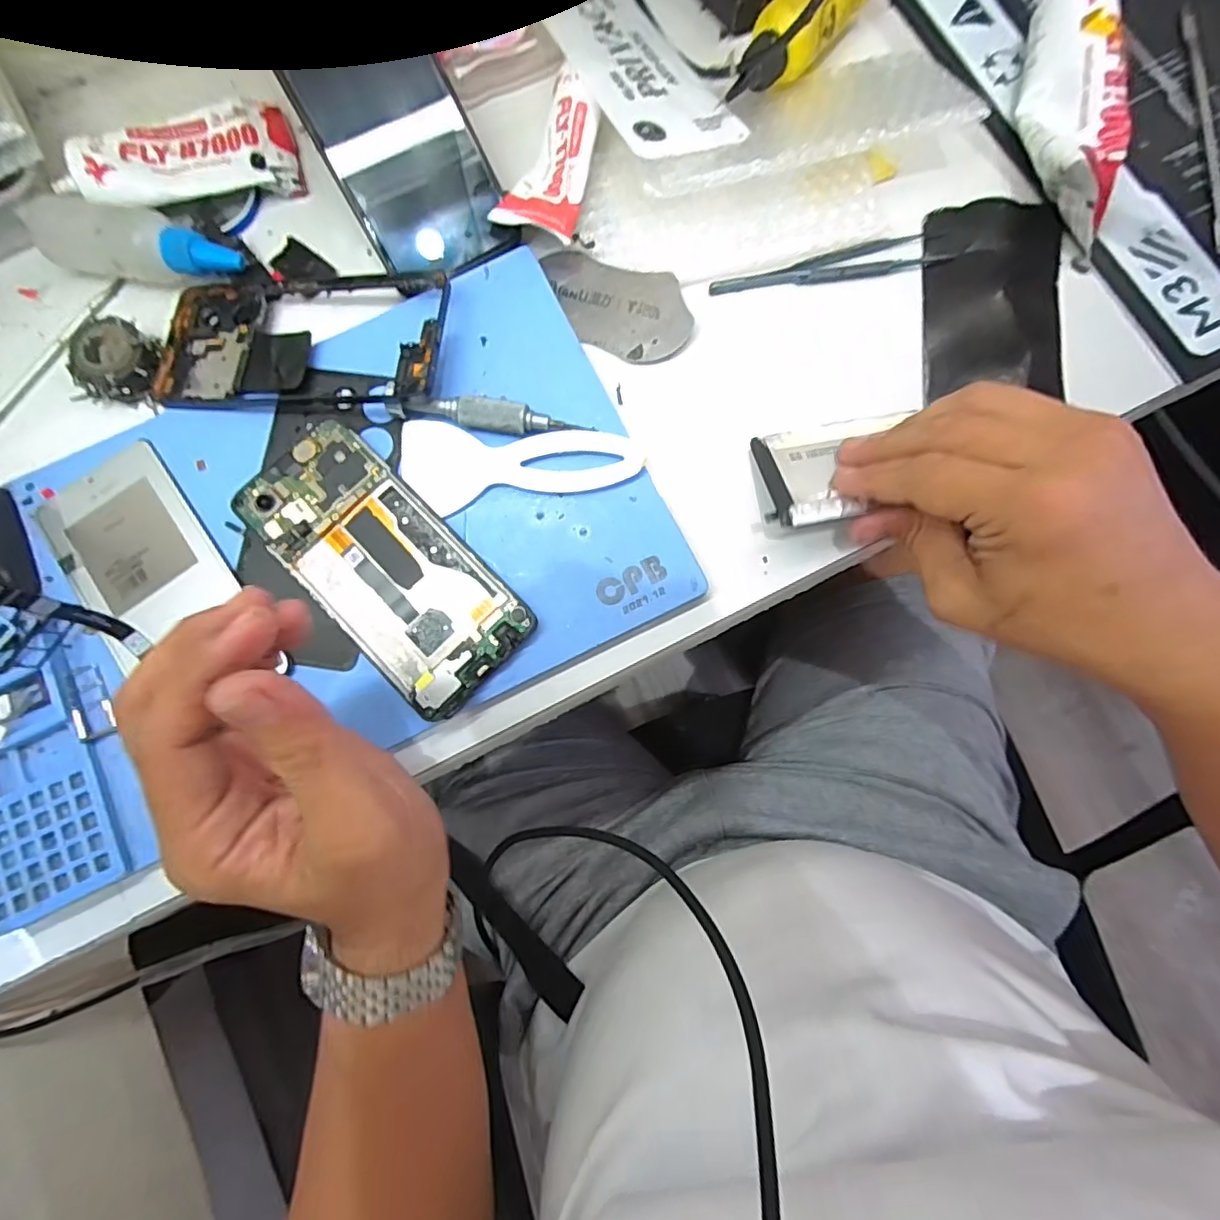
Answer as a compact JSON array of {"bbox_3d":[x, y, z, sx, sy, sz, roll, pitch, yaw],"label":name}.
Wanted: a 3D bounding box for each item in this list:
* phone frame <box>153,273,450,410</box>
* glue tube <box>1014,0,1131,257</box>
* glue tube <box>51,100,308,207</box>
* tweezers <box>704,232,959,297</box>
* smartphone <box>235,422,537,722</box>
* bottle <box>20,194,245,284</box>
[{"bbox_3d":[-0.168,-0.147,0.319,0.165,0.012,0.078,2,76,11],"label":"phone frame"},{"bbox_3d":[0.255,-0.281,0.322,0.046,0.037,0.153,3,82,3],"label":"glue tube"},{"bbox_3d":[-0.245,-0.261,0.336,0.118,0.030,0.060,-18,81,-1],"label":"glue tube"},{"bbox_3d":[0.124,-0.191,0.324,0.132,0.004,0.019,-14,81,0],"label":"tweezers"},{"bbox_3d":[-0.115,-0.023,0.294,0.070,0.010,0.159,-44,82,-6],"label":"smartphone"},{"bbox_3d":[-0.261,-0.203,0.321,0.112,0.037,0.032,12,82,4],"label":"bottle"}]

